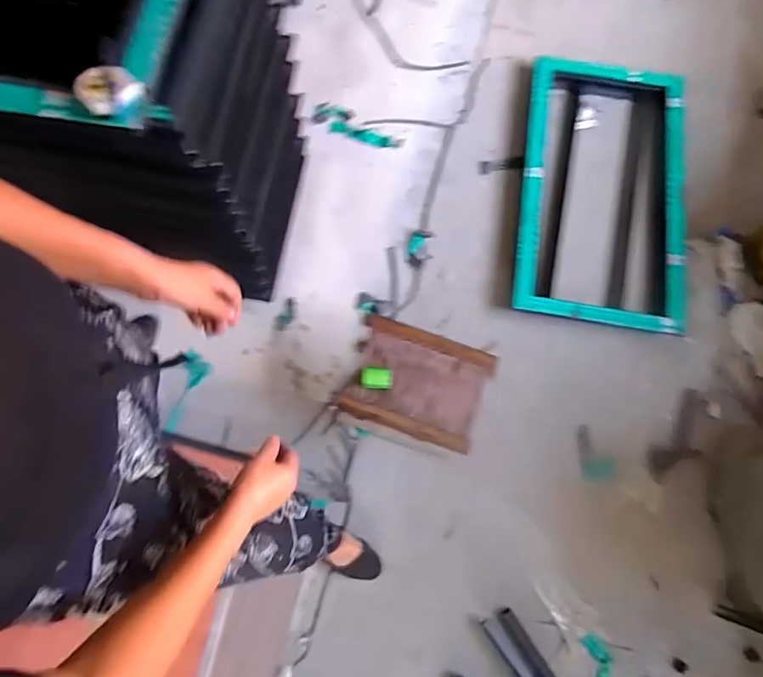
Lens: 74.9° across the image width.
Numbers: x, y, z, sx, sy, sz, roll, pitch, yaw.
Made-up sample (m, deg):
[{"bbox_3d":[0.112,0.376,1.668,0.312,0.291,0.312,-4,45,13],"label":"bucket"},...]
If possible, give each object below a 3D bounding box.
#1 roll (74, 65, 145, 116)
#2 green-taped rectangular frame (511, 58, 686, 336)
[{"bbox_3d":[-0.370,-0.336,0.672,0.065,0.025,0.072,42,77,8],"label":"roll"},{"bbox_3d":[0.681,-0.460,1.521,0.504,0.073,0.880,10,75,0],"label":"green-taped rectangular frame"}]

